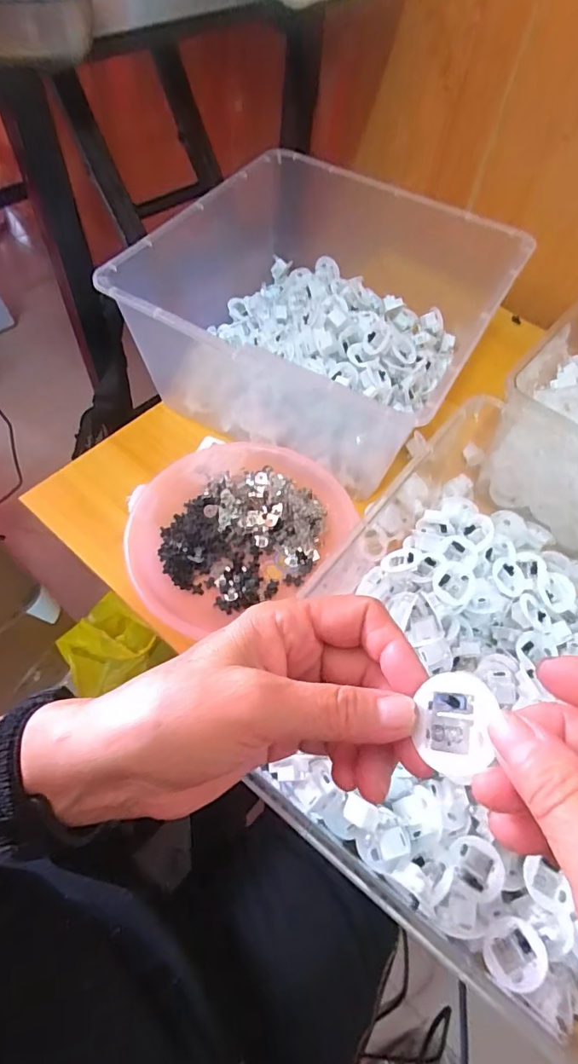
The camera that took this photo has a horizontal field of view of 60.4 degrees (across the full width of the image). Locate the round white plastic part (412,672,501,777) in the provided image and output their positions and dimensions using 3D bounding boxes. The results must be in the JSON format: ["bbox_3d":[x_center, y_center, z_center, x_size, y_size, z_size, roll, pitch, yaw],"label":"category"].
[{"bbox_3d":[0.060,0.068,0.176,0.027,0.008,0.032,-14,58,34],"label":"round white plastic part"}]

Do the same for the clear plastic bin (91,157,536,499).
[{"bbox_3d":[0.038,-0.231,0.517,0.314,0.138,0.348,28,62,13],"label":"clear plastic bin"}]

